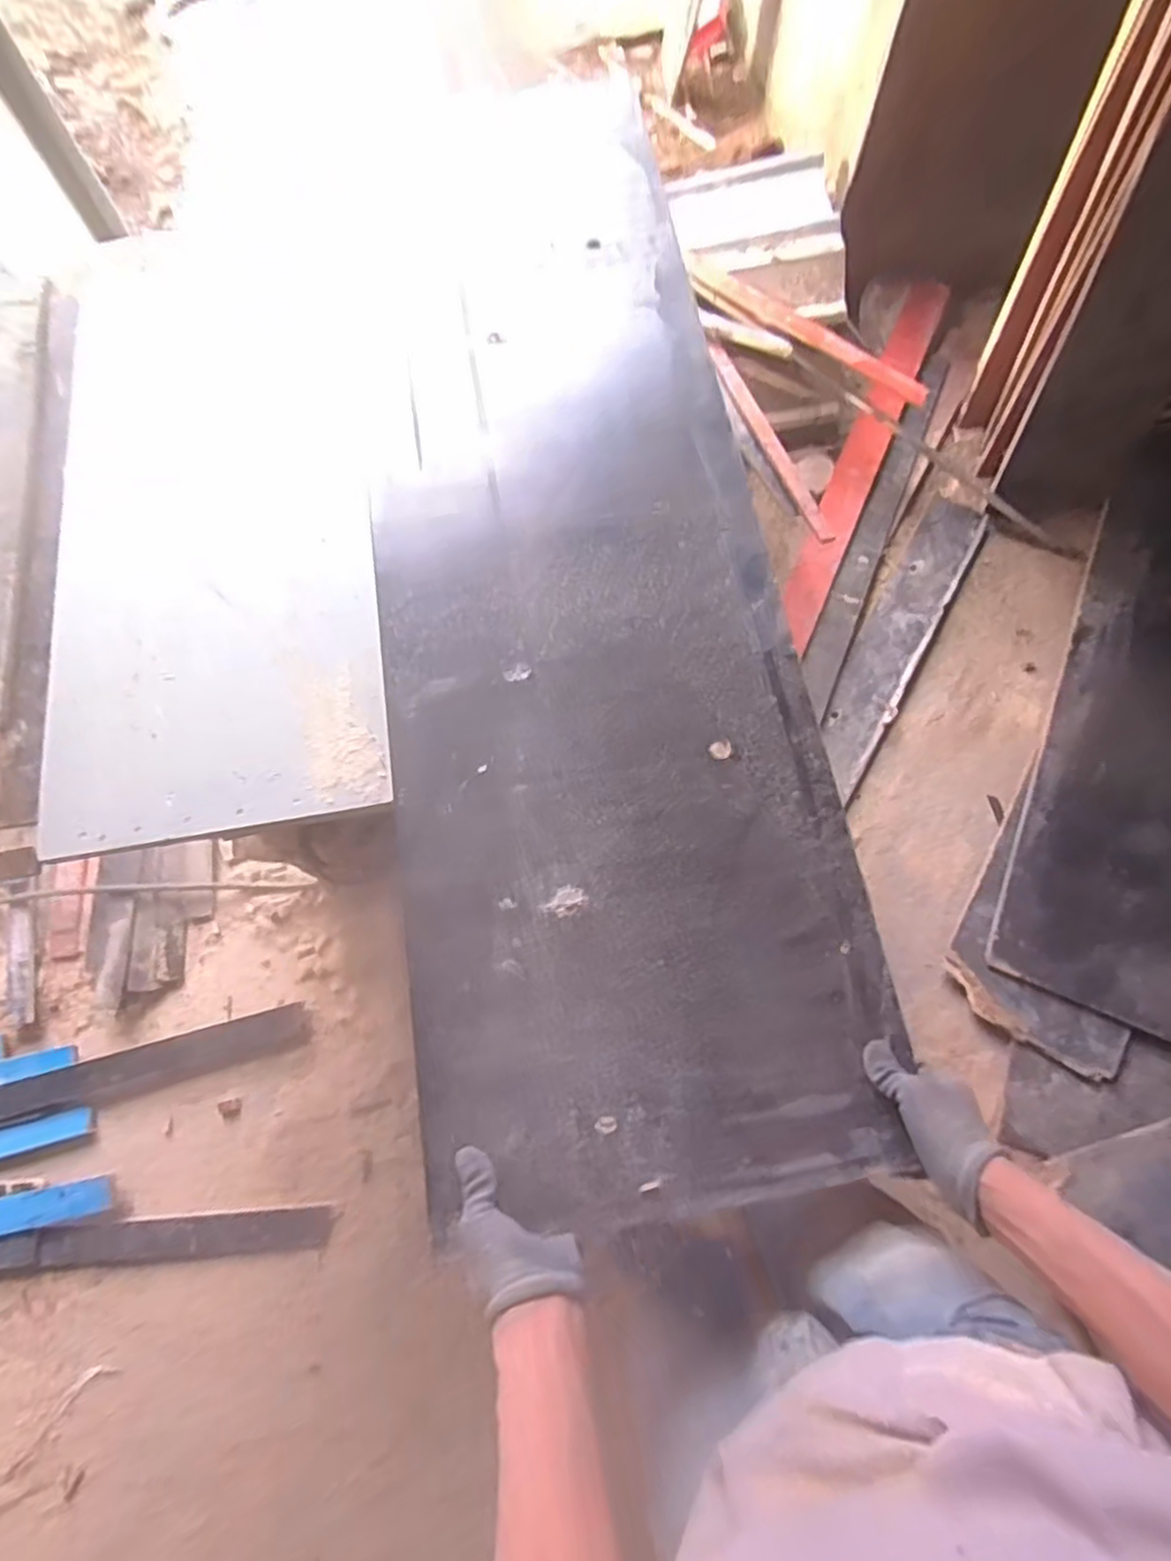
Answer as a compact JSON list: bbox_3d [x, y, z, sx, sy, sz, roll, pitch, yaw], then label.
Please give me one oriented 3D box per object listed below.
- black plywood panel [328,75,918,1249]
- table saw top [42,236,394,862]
[{"bbox_3d":[-0.025,-0.295,0.801,0.438,0.026,1.400,-10,73,-2],"label":"black plywood panel"},{"bbox_3d":[-0.435,-0.336,0.819,0.344,0.024,0.814,-9,74,-5],"label":"table saw top"}]

